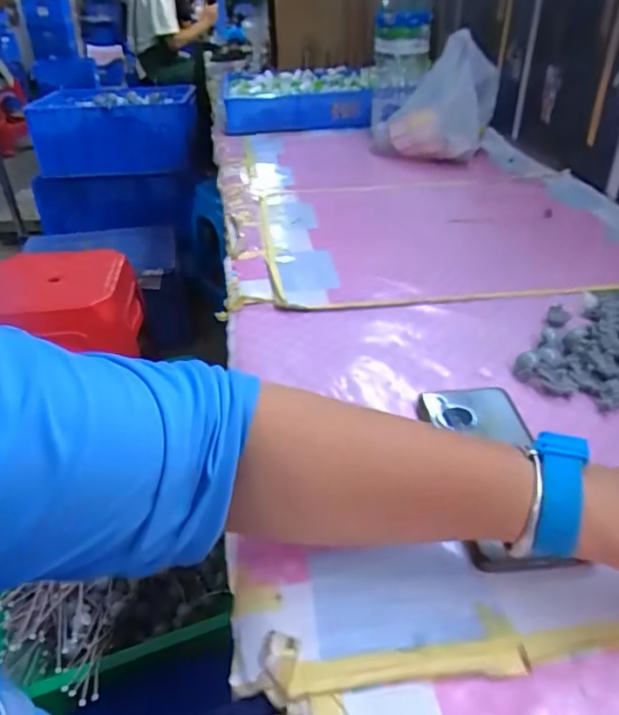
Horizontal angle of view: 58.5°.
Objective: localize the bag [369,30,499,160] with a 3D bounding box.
[{"bbox_3d":[0.214,-0.451,0.991,0.225,0.181,0.161,9,37,13],"label":"bag"}]

